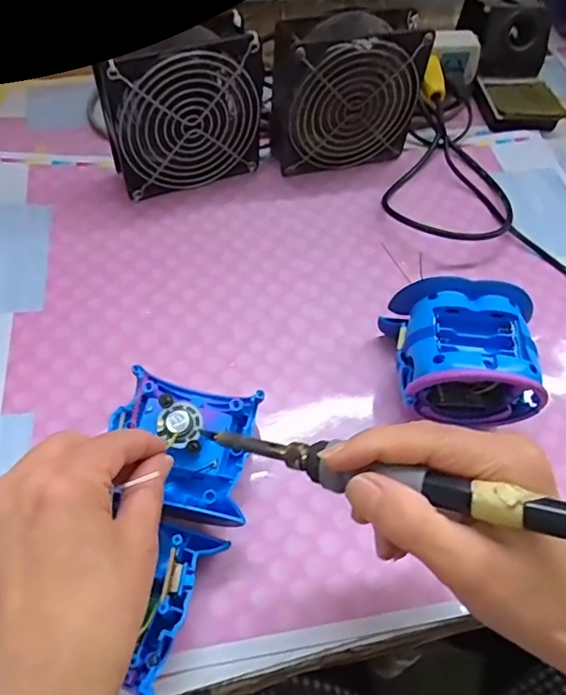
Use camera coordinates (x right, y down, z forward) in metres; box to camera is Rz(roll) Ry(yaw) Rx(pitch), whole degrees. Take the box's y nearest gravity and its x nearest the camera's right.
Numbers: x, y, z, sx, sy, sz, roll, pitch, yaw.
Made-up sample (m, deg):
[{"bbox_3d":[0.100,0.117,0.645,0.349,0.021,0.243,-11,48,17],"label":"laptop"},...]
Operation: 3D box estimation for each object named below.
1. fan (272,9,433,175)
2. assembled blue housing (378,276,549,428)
[{"bbox_3d":[0.051,-0.217,0.465,0.124,0.113,0.053,-13,58,-13],"label":"fan"},{"bbox_3d":[0.114,0.003,0.354,0.086,0.066,0.081,9,56,1],"label":"assembled blue housing"}]

